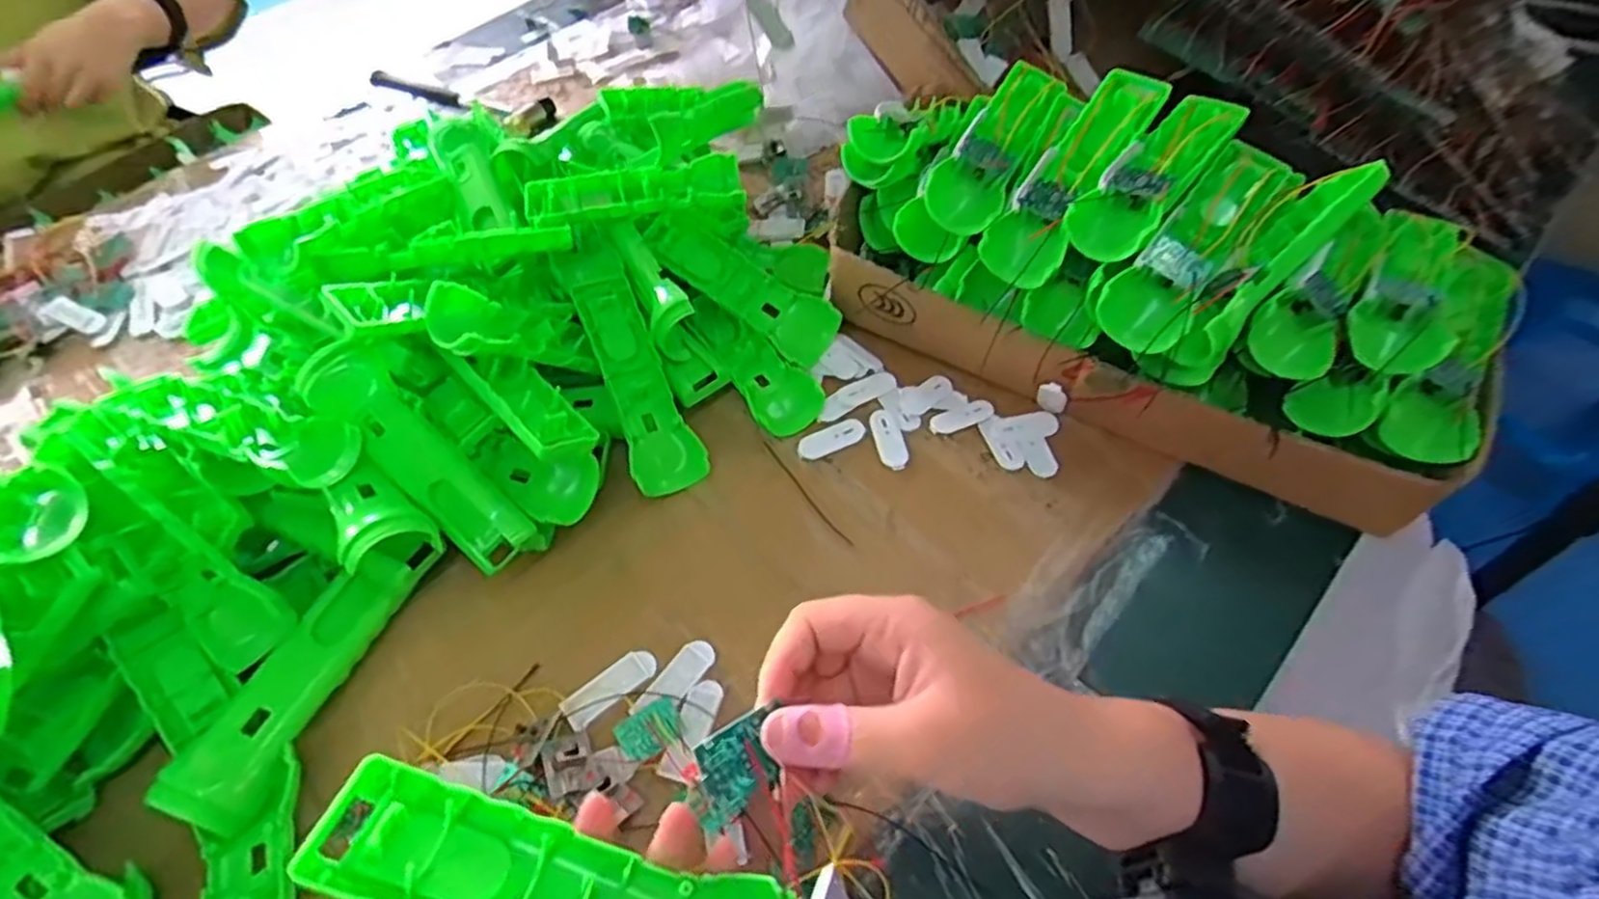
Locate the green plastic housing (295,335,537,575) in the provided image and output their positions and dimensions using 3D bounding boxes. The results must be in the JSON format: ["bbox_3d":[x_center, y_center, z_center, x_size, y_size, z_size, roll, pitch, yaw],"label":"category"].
[{"bbox_3d":[-0.231,0.003,0.454,0.165,0.021,0.042,47,66,-3],"label":"green plastic housing"}]

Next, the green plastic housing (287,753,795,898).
[{"bbox_3d":[-0.082,0.151,0.256,0.164,0.031,0.043,23,58,-5],"label":"green plastic housing"}]

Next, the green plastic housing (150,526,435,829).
[{"bbox_3d":[-0.282,0.123,0.431,0.046,0.030,0.175,18,58,15],"label":"green plastic housing"}]

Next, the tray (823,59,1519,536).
[{"bbox_3d":[0.237,-0.123,0.517,0.426,0.156,0.189,22,60,18],"label":"tray"}]

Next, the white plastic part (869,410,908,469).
[{"bbox_3d":[0.064,-0.008,0.534,0.020,0.008,0.051,-11,55,-4],"label":"white plastic part"}]

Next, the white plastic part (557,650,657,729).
[{"bbox_3d":[-0.113,0.141,0.445,0.058,0.007,0.024,-33,59,-18],"label":"white plastic part"}]

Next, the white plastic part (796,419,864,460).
[{"bbox_3d":[0.022,-0.008,0.534,0.048,0.007,0.021,-21,56,-10],"label":"white plastic part"}]

